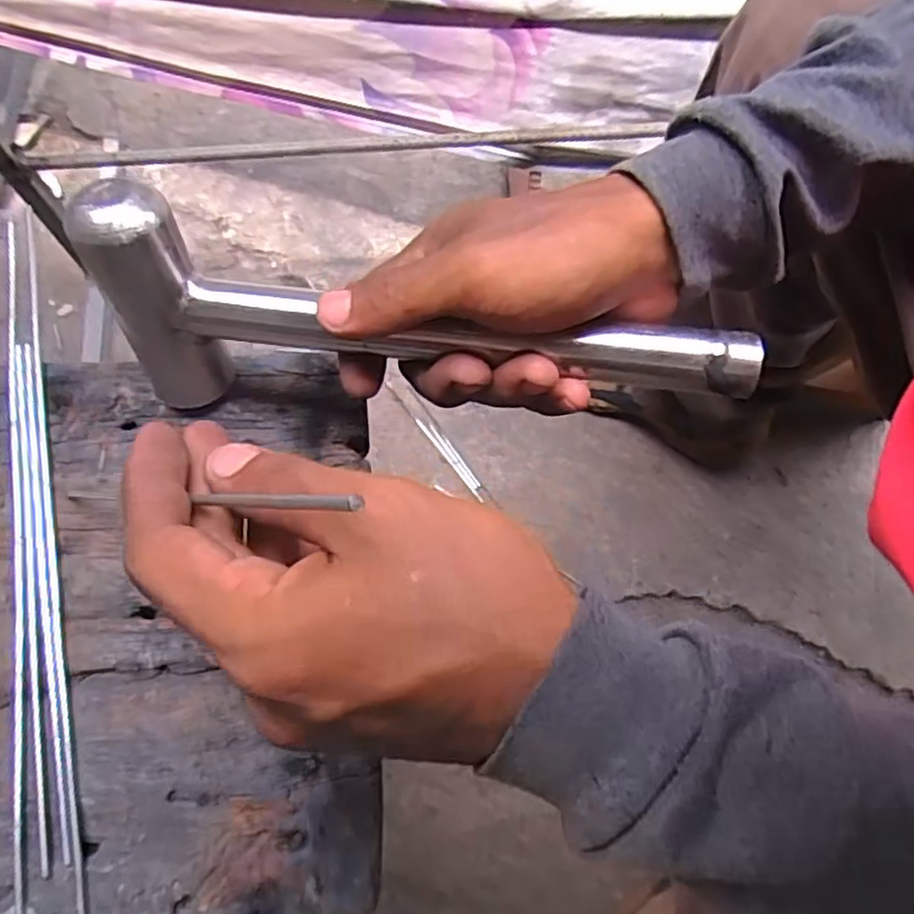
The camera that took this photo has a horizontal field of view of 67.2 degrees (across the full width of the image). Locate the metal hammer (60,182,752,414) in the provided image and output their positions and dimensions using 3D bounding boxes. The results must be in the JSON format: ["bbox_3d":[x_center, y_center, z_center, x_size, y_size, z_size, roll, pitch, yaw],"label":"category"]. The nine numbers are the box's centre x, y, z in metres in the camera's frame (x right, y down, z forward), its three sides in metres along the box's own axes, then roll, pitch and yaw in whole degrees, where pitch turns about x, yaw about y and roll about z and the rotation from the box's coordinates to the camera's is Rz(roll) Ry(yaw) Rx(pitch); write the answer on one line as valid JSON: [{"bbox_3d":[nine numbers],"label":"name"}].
[{"bbox_3d":[-0.011,-0.052,0.276,0.249,0.110,0.049,4,73,9],"label":"metal hammer"}]

